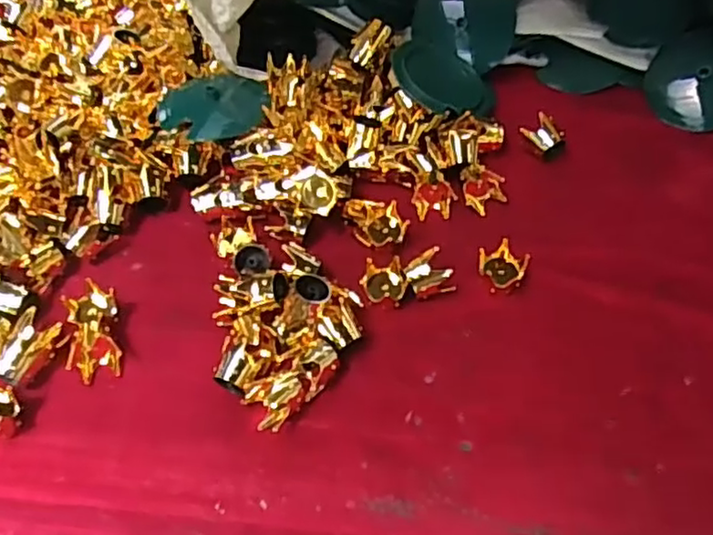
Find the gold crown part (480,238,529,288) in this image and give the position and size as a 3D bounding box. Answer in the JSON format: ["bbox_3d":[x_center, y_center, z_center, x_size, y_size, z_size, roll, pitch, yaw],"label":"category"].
[{"bbox_3d":[0.088,-0.001,0.392,0.026,0.019,0.024,-1,54,1],"label":"gold crown part"}]

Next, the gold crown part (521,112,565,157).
[{"bbox_3d":[0.132,-0.090,0.457,0.019,0.024,0.027,-36,61,-21],"label":"gold crown part"}]

